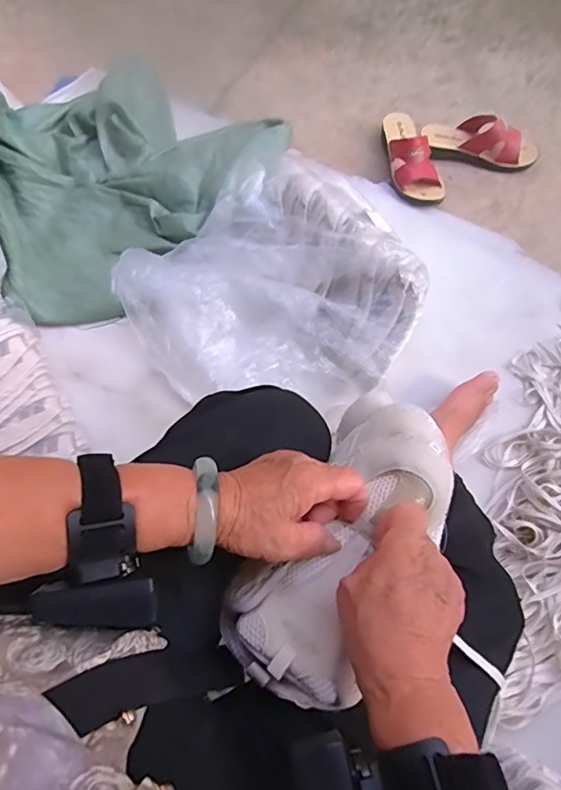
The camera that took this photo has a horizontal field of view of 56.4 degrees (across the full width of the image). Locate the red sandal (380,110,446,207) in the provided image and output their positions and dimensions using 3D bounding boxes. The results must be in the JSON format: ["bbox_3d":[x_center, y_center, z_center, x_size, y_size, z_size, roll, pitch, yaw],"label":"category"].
[{"bbox_3d":[0.253,-0.478,1.026,0.086,0.075,0.228,-10,69,-2],"label":"red sandal"}]

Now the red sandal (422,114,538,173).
[{"bbox_3d":[0.400,-0.506,1.044,0.228,0.080,0.087,8,69,5],"label":"red sandal"}]

